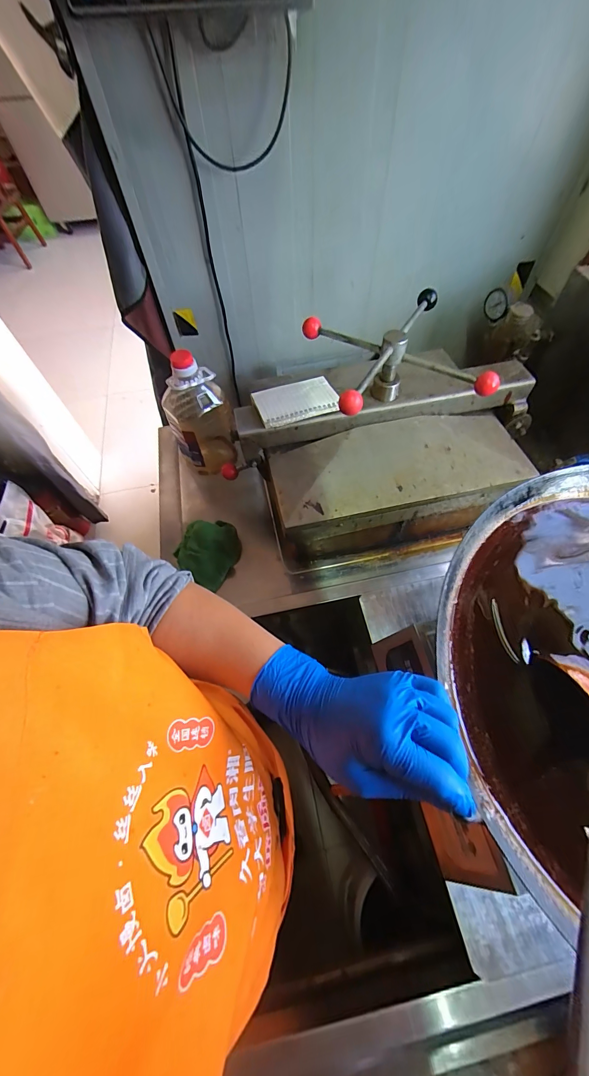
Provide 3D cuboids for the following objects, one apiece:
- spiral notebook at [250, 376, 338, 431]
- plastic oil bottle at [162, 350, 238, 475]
[{"bbox_3d":[0.003,-0.247,0.628,0.146,0.022,0.106,-14,55,-4],"label":"spiral notebook"},{"bbox_3d":[-0.208,-0.268,0.757,0.124,0.254,0.121,-18,61,-8],"label":"plastic oil bottle"}]

